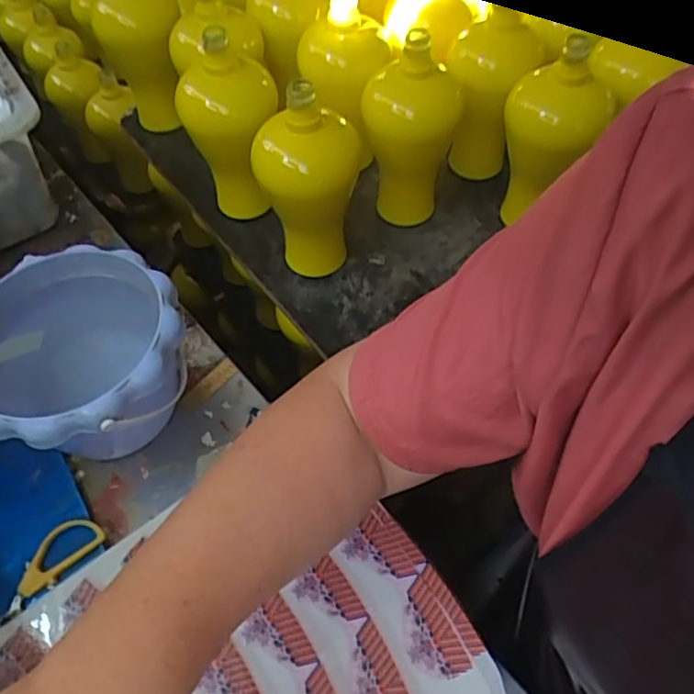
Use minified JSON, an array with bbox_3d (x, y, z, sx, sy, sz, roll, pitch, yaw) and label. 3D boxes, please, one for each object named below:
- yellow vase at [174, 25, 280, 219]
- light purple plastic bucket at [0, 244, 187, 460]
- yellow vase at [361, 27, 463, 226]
[{"bbox_3d":[-0.123,-0.233,0.660,0.101,0.206,0.096,-9,55,-6],"label":"yellow vase"},{"bbox_3d":[-0.195,0.021,0.469,0.149,0.118,0.148,0,54,1],"label":"light purple plastic bucket"},{"bbox_3d":[0.068,-0.213,0.657,0.098,0.214,0.101,3,54,3],"label":"yellow vase"}]

